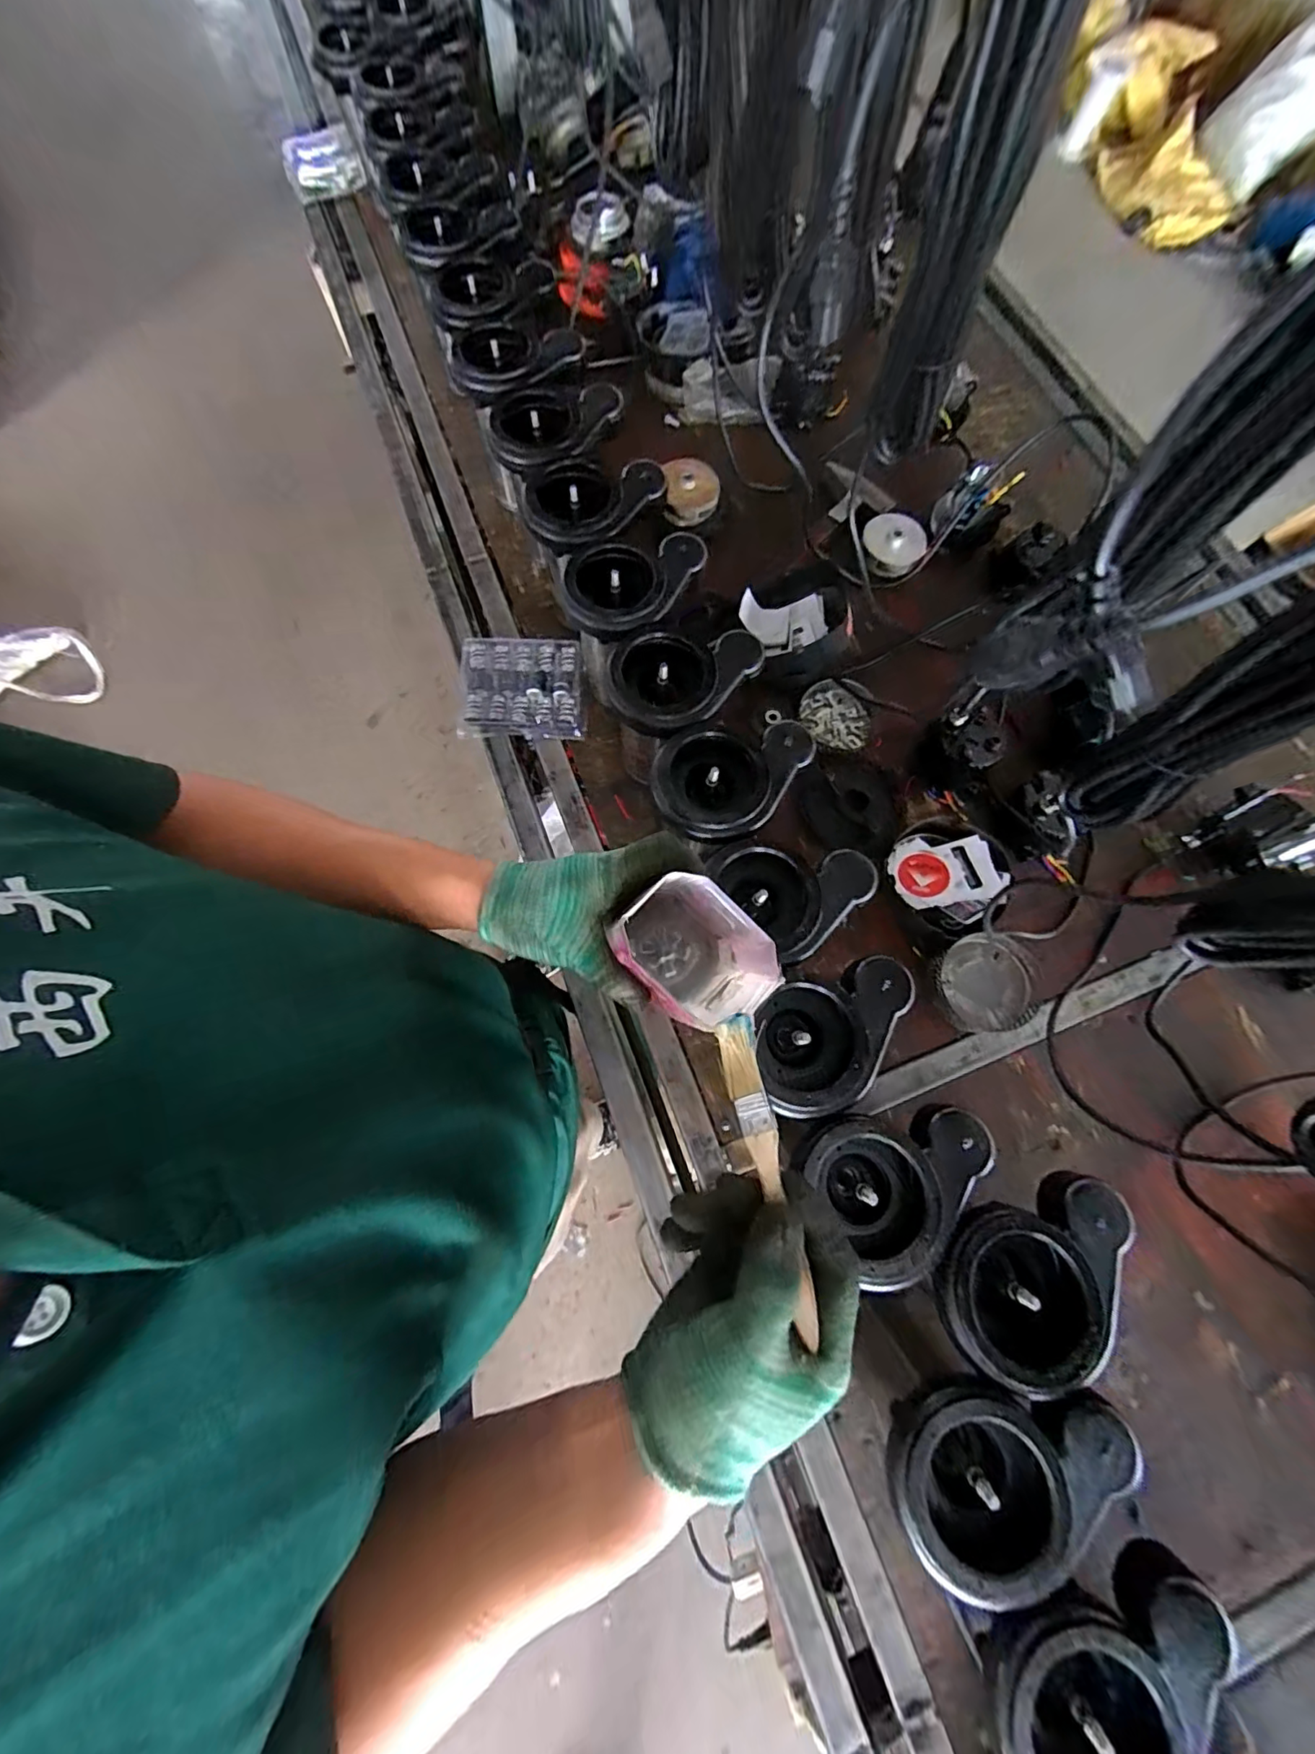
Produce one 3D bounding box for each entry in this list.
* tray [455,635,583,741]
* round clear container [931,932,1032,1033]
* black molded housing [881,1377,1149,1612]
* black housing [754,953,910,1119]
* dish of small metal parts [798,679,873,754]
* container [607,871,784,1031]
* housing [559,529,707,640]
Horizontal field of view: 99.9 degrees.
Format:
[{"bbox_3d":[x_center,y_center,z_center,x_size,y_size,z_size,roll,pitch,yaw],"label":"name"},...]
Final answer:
[{"bbox_3d":[-0.183,-0.255,0.749,0.156,0.037,0.140,-1,74,-1],"label":"tray"},{"bbox_3d":[0.375,0.121,0.637,0.100,0.036,0.105,-29,76,-9],"label":"round clear container"},{"bbox_3d":[0.249,0.421,0.399,0.168,0.054,0.114,-17,75,-6],"label":"black molded housing"},{"bbox_3d":[0.150,0.137,0.480,0.161,0.045,0.110,-17,75,-6],"label":"black housing"},{"bbox_3d":[0.250,-0.222,0.761,0.096,0.026,0.103,0,74,-1],"label":"dish of small metal parts"},{"bbox_3d":[0.022,0.050,0.379,0.107,0.116,0.071,39,77,10],"label":"container"},{"bbox_3d":[-0.033,-0.332,0.622,0.127,0.034,0.170,31,76,8],"label":"housing"}]

